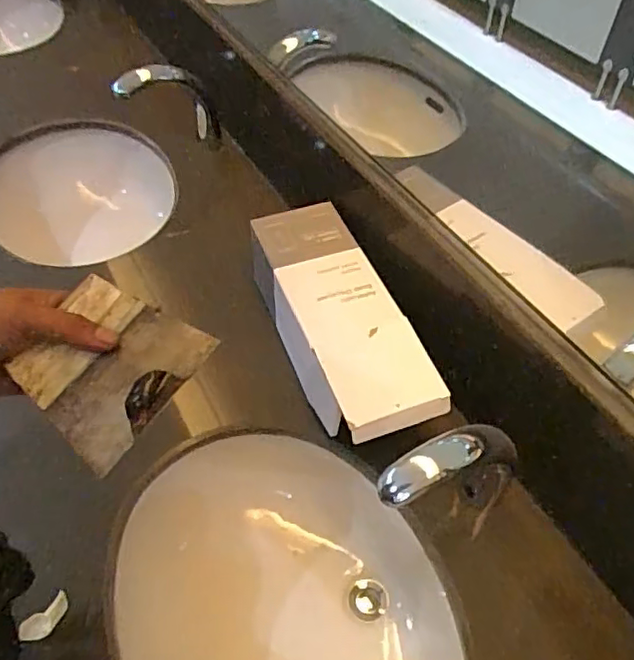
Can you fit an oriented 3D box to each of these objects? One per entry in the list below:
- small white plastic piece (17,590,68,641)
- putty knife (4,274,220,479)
[{"bbox_3d":[-0.269,0.286,0.593,0.053,0.019,0.021,-33,57,-24],"label":"small white plastic piece"},{"bbox_3d":[-0.135,0.024,0.392,0.087,0.006,0.104,37,70,5],"label":"putty knife"}]

